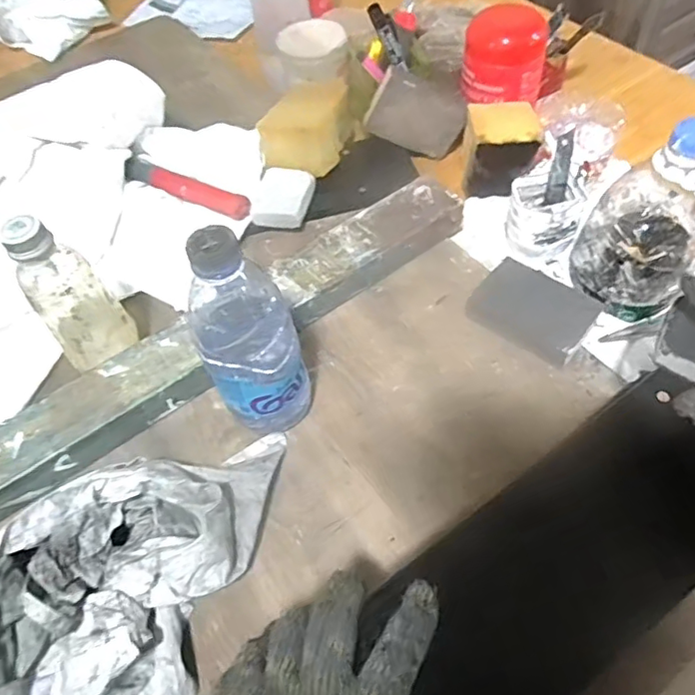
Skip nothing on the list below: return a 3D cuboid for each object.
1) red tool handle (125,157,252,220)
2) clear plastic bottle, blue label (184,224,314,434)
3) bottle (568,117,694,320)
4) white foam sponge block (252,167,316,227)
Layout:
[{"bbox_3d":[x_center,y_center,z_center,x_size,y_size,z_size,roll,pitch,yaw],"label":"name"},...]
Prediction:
[{"bbox_3d":[-0.168,-0.167,0.617,0.147,0.022,0.026,20,59,18],"label":"red tool handle"},{"bbox_3d":[-0.066,0.000,0.412,0.051,0.189,0.052,15,57,15],"label":"clear plastic bottle, blue label"},{"bbox_3d":[0.265,-0.112,0.491,0.096,0.157,0.102,33,64,25],"label":"bottle"},{"bbox_3d":[-0.065,-0.156,0.607,0.056,0.022,0.067,6,56,9],"label":"white foam sponge block"}]

